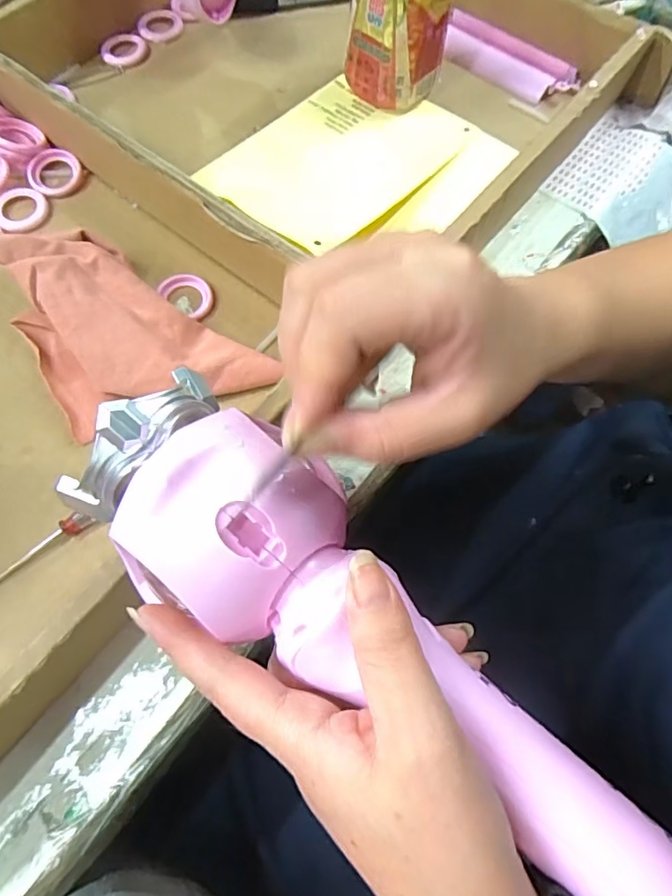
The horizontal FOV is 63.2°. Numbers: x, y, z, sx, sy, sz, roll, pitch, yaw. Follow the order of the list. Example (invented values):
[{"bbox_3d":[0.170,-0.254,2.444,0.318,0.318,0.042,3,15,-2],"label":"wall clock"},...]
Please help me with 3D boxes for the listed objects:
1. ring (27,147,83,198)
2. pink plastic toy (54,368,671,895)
[{"bbox_3d":[-0.203,-0.199,0.393,0.034,0.007,0.037,1,69,-3],"label":"ring"},{"bbox_3d":[0.045,0.090,0.180,0.338,0.047,0.070,39,72,9],"label":"pink plastic toy"}]

